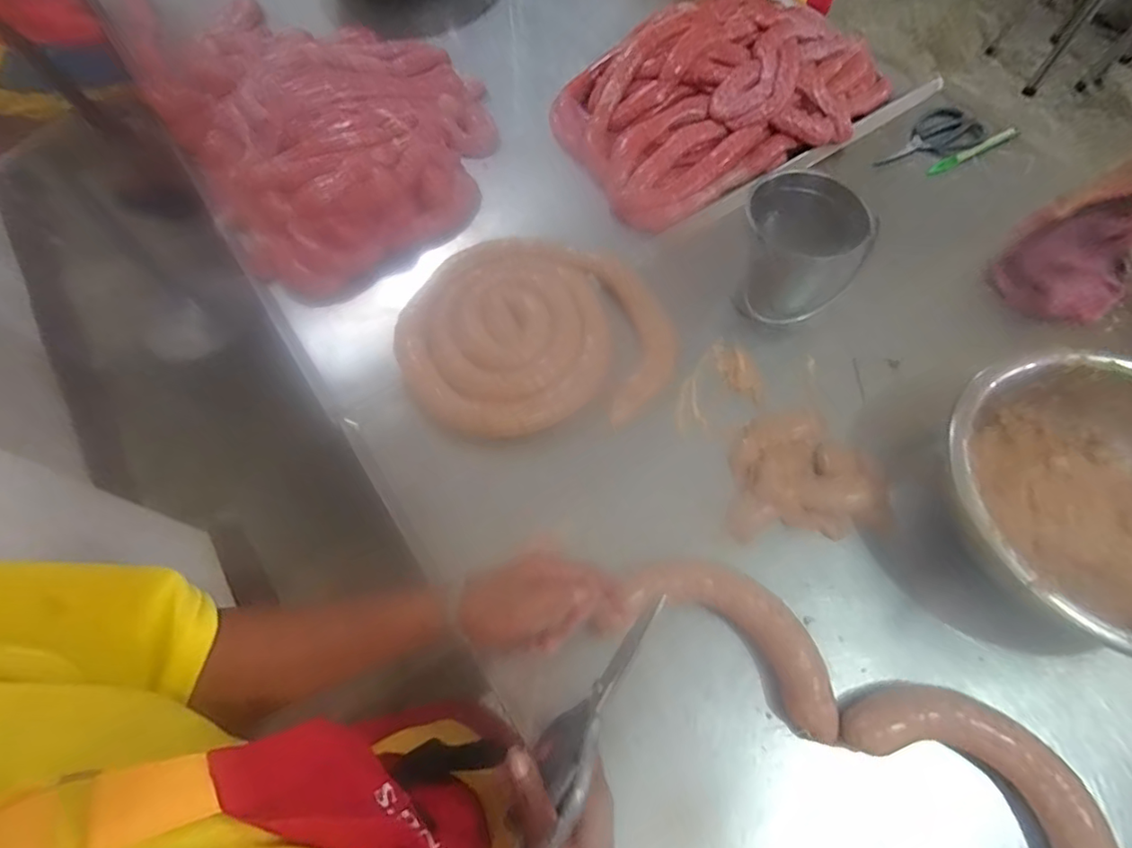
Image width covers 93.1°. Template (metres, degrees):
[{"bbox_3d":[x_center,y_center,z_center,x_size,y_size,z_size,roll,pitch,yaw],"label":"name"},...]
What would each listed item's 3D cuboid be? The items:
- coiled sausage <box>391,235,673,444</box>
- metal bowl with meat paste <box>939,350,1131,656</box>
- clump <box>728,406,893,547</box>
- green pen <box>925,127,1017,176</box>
[{"bbox_3d":[-0.042,-0.126,0.664,0.320,0.031,0.285,-7,65,0],"label":"coiled sausage"},{"bbox_3d":[0.490,0.070,0.516,0.253,0.092,0.276,-1,65,3],"label":"metal bowl with meat paste"},{"bbox_3d":[0.254,0.049,0.587,0.152,0.027,0.145,-3,65,2],"label":"clump"},{"bbox_3d":[0.614,-0.410,0.809,0.162,0.016,0.022,-24,66,-8],"label":"green pen"}]

